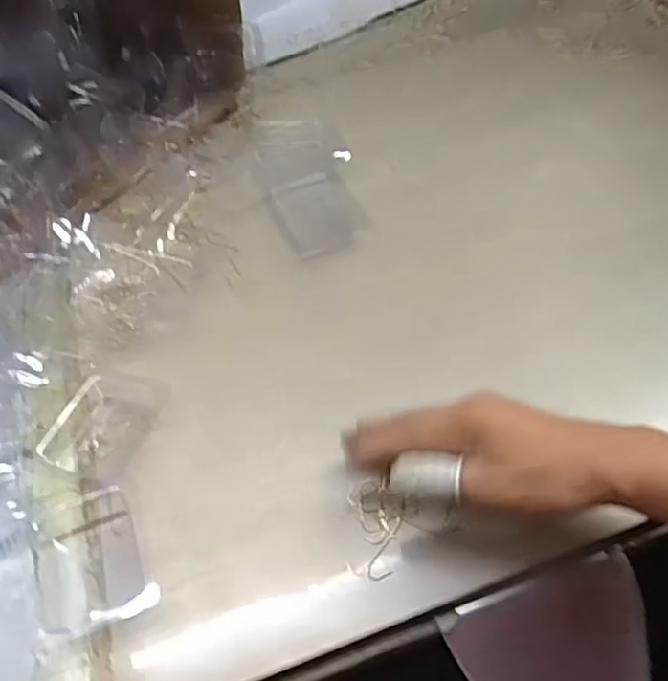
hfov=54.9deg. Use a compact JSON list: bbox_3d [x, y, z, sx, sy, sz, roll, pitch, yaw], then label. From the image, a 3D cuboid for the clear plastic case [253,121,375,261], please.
[{"bbox_3d":[-0.027,-0.160,0.621,0.084,0.020,0.221,-15,52,-6],"label":"clear plastic case"}]

